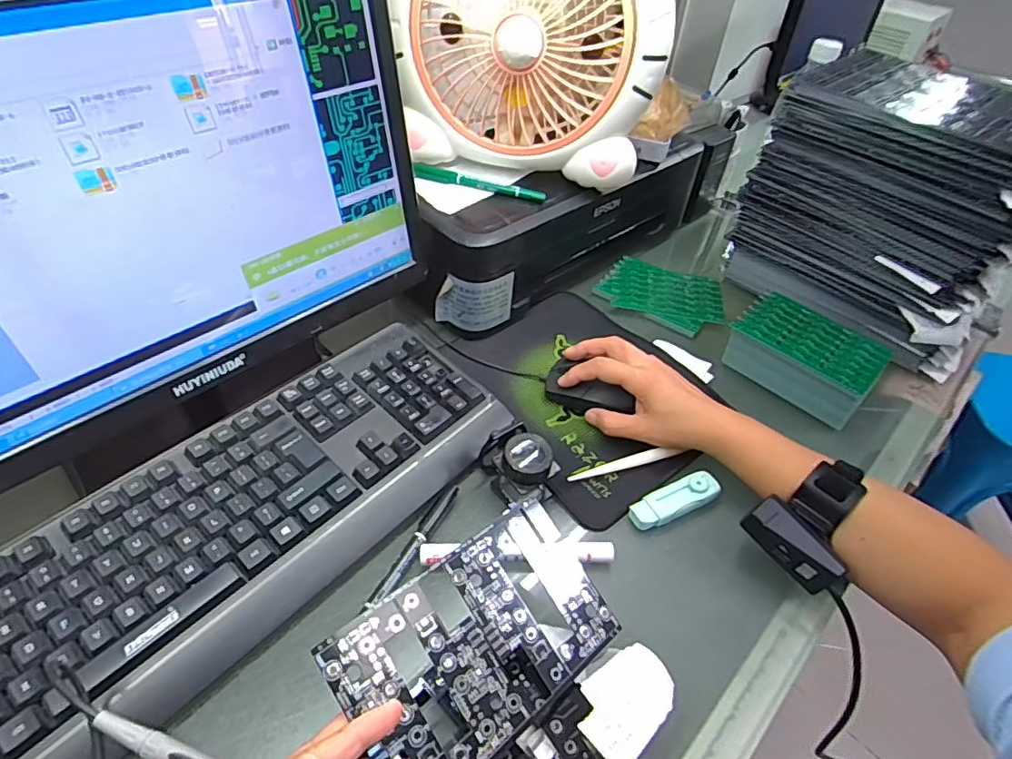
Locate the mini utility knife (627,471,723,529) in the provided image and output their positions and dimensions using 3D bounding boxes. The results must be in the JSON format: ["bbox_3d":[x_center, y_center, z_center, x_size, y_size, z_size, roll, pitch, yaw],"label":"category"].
[{"bbox_3d":[0.139,0.098,0.463,0.079,0.014,0.027,-18,50,-22],"label":"mini utility knife"}]

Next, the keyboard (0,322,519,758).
[{"bbox_3d":[-0.187,0.100,0.412,0.158,0.037,0.428,36,53,26],"label":"keyboard"}]

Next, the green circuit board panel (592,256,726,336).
[{"bbox_3d":[0.182,-0.100,0.656,0.141,0.008,0.101,27,51,22],"label":"green circuit board panel"}]

